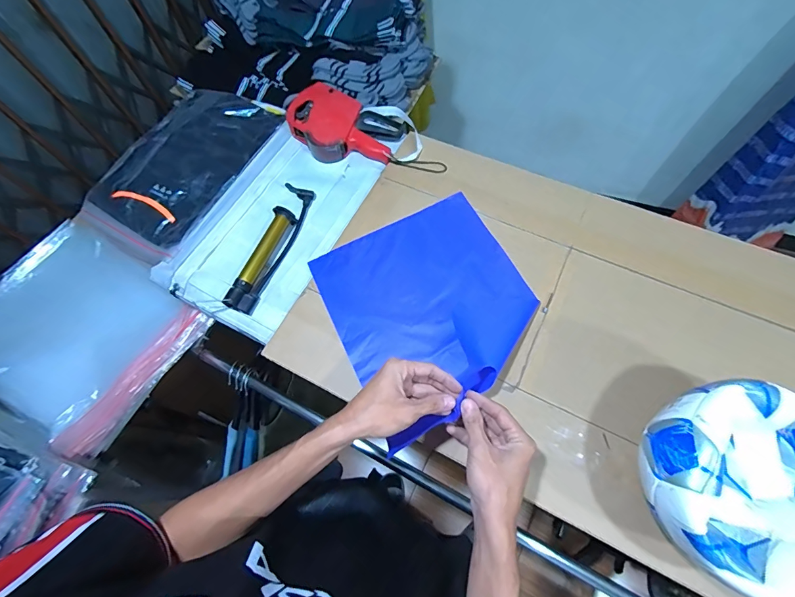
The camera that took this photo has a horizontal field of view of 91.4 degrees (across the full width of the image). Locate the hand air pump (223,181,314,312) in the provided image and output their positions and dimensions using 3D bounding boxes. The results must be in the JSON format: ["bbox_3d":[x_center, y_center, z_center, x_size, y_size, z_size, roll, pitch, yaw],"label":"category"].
[{"bbox_3d":[-0.214,-0.095,0.664,0.048,0.025,0.255,17,68,10],"label":"hand air pump"}]

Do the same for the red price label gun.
[{"bbox_3d":[-0.108,-0.336,0.758,0.232,0.043,0.139,21,69,11],"label":"red price label gun"}]

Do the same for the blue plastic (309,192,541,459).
[{"bbox_3d":[0.053,0.000,0.584,0.295,0.075,0.330,-25,68,-8],"label":"blue plastic"}]

